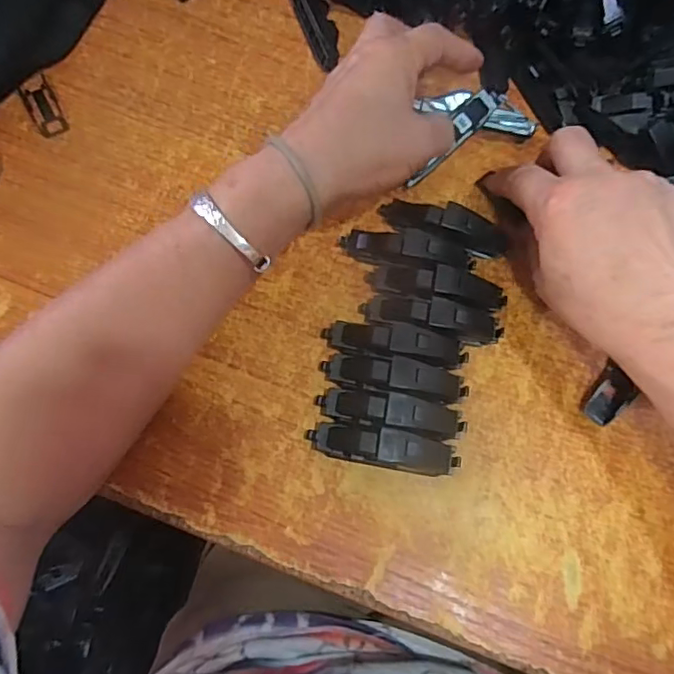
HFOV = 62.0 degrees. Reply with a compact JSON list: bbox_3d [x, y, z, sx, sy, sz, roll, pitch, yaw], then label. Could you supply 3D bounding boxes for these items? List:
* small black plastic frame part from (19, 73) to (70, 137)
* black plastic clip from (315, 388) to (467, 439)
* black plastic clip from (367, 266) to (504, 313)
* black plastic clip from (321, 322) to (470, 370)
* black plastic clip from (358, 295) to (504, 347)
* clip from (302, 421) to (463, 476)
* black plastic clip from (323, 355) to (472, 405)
[{"bbox_3d":[-0.191,-0.150,0.366,0.019,0.004,0.044,-26,76,-10],"label":"small black plastic frame part"},{"bbox_3d":[0.030,0.042,0.311,0.082,0.021,0.019,10,73,1],"label":"black plastic clip"},{"bbox_3d":[0.060,-0.031,0.333,0.082,0.026,0.021,8,73,0],"label":"black plastic clip"},{"bbox_3d":[0.034,0.005,0.323,0.082,0.022,0.019,9,73,1],"label":"black plastic clip"},{"bbox_3d":[0.056,-0.011,0.329,0.083,0.022,0.021,9,73,0],"label":"black plastic clip"},{"bbox_3d":[0.025,0.061,0.305,0.082,0.021,0.019,9,73,1],"label":"clip"},{"bbox_3d":[0.033,0.023,0.317,0.081,0.022,0.021,7,73,0],"label":"black plastic clip"}]

